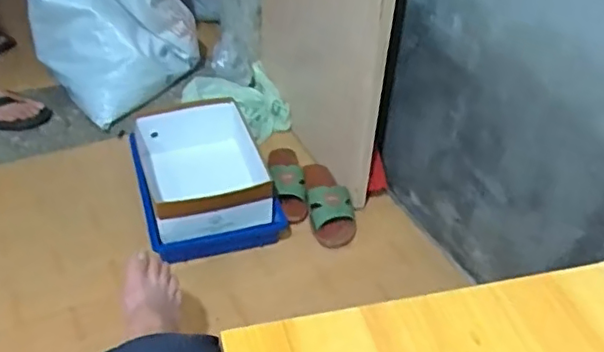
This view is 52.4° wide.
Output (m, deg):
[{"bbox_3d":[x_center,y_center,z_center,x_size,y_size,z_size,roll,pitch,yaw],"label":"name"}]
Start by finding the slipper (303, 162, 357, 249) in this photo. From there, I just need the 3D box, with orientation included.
[{"bbox_3d":[0.055,0.052,1.238,0.096,0.056,0.194,0,40,-6],"label":"slipper"}]

